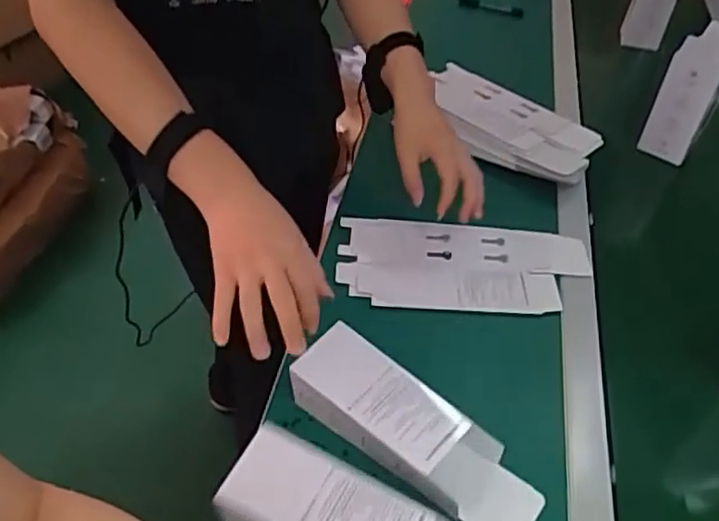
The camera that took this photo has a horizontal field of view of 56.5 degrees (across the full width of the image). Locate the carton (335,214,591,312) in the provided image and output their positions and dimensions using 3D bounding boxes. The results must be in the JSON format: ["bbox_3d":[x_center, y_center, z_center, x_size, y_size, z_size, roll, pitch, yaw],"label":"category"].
[{"bbox_3d":[0.131,0.005,0.835,0.308,0.015,0.146,3,44,-1],"label":"carton"}]

